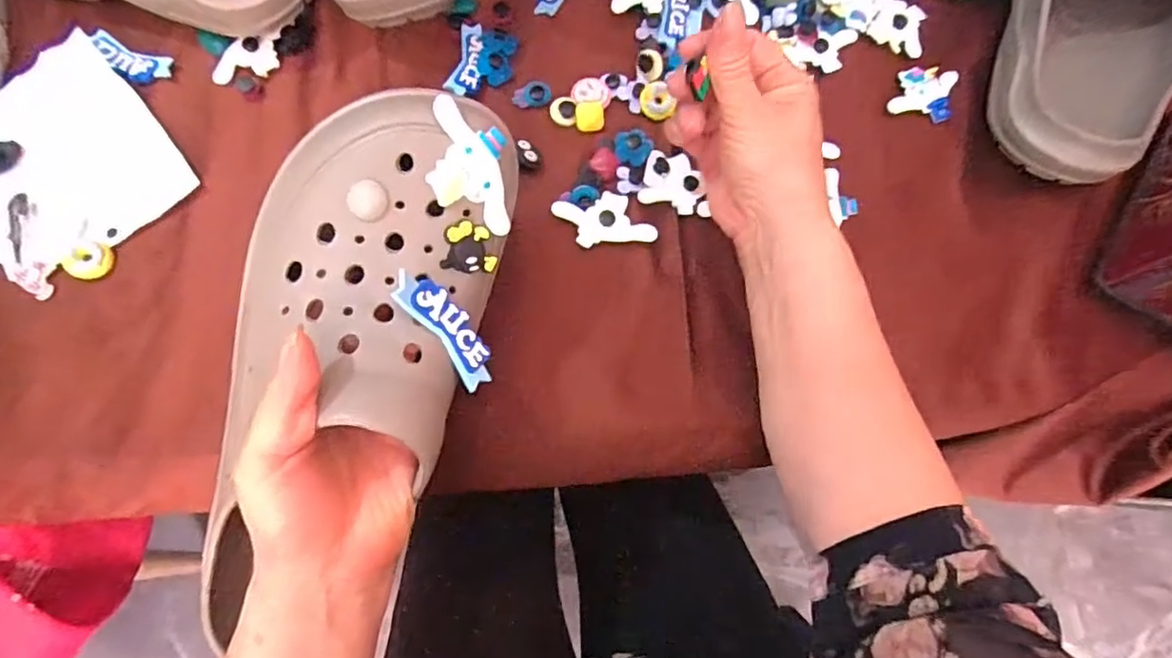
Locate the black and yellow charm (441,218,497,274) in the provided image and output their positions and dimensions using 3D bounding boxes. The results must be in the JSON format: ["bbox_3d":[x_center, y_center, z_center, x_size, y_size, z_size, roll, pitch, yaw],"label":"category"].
[{"bbox_3d":[-0.056,-0.039,0.285,0.024,0.011,0.024,-3,98,-26],"label":"black and yellow charm"}]

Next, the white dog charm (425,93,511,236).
[{"bbox_3d":[-0.054,-0.074,0.276,0.035,0.005,0.060,-6,106,-13],"label":"white dog charm"}]

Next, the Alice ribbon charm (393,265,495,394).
[{"bbox_3d":[-0.062,-0.001,0.270,0.022,0.004,0.061,-51,119,-33],"label":"Alice ribbon charm"}]

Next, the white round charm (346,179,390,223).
[{"bbox_3d":[-0.099,-0.058,0.273,0.018,0.007,0.018,0,88,-2],"label":"white round charm"}]

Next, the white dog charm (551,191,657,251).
[{"bbox_3d":[0.011,-0.068,0.374,0.059,0.008,0.034,-6,71,-3],"label":"white dog charm"}]

